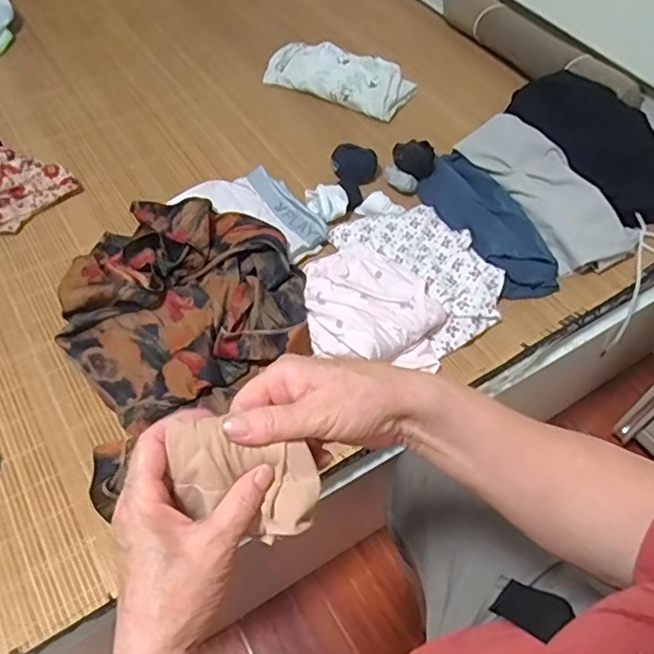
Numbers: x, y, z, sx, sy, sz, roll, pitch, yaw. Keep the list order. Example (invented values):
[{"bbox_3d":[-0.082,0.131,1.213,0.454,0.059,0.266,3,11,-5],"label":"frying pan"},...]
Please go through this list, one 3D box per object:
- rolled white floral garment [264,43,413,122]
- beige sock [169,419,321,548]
[{"bbox_3d":[0.023,-0.509,1.178,0.294,0.050,0.131,23,56,14],"label":"rolled white floral garment"},{"bbox_3d":[-0.051,0.090,0.350,0.090,0.034,0.053,11,54,5],"label":"beige sock"}]

